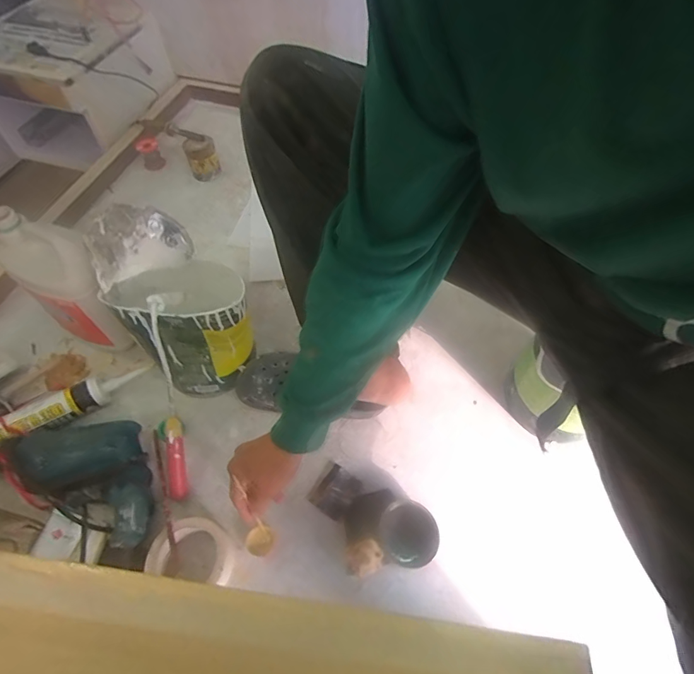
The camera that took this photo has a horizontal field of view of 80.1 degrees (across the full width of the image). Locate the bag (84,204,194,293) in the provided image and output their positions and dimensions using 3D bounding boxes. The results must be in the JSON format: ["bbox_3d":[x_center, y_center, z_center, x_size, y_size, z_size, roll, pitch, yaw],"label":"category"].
[{"bbox_3d":[-0.288,-0.129,0.560,0.129,0.091,0.052,-23,61,-14],"label":"bag"}]

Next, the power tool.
[{"bbox_3d":[-0.366,0.190,0.615,0.240,0.067,0.139,24,61,14],"label":"power tool"}]

